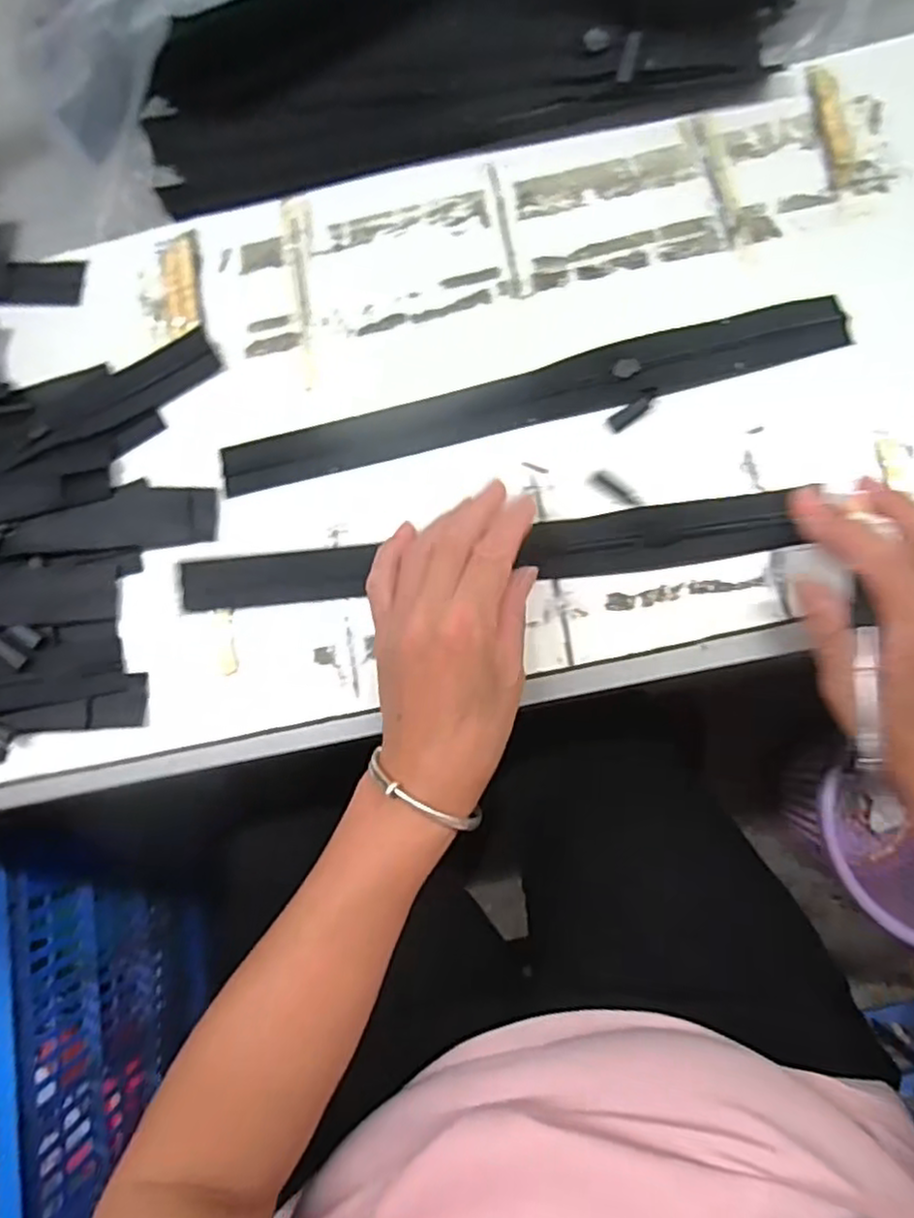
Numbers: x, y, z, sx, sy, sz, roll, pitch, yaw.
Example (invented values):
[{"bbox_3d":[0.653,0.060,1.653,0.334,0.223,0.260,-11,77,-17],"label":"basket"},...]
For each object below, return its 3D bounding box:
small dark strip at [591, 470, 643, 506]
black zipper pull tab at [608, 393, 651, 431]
[{"bbox_3d":[0.086,-0.065,0.380,0.030,0.004,0.009,37,87,7],"label":"small dark strip"},{"bbox_3d":[0.095,-0.108,0.386,0.025,0.006,0.008,-34,82,-1],"label":"black zipper pull tab"}]

